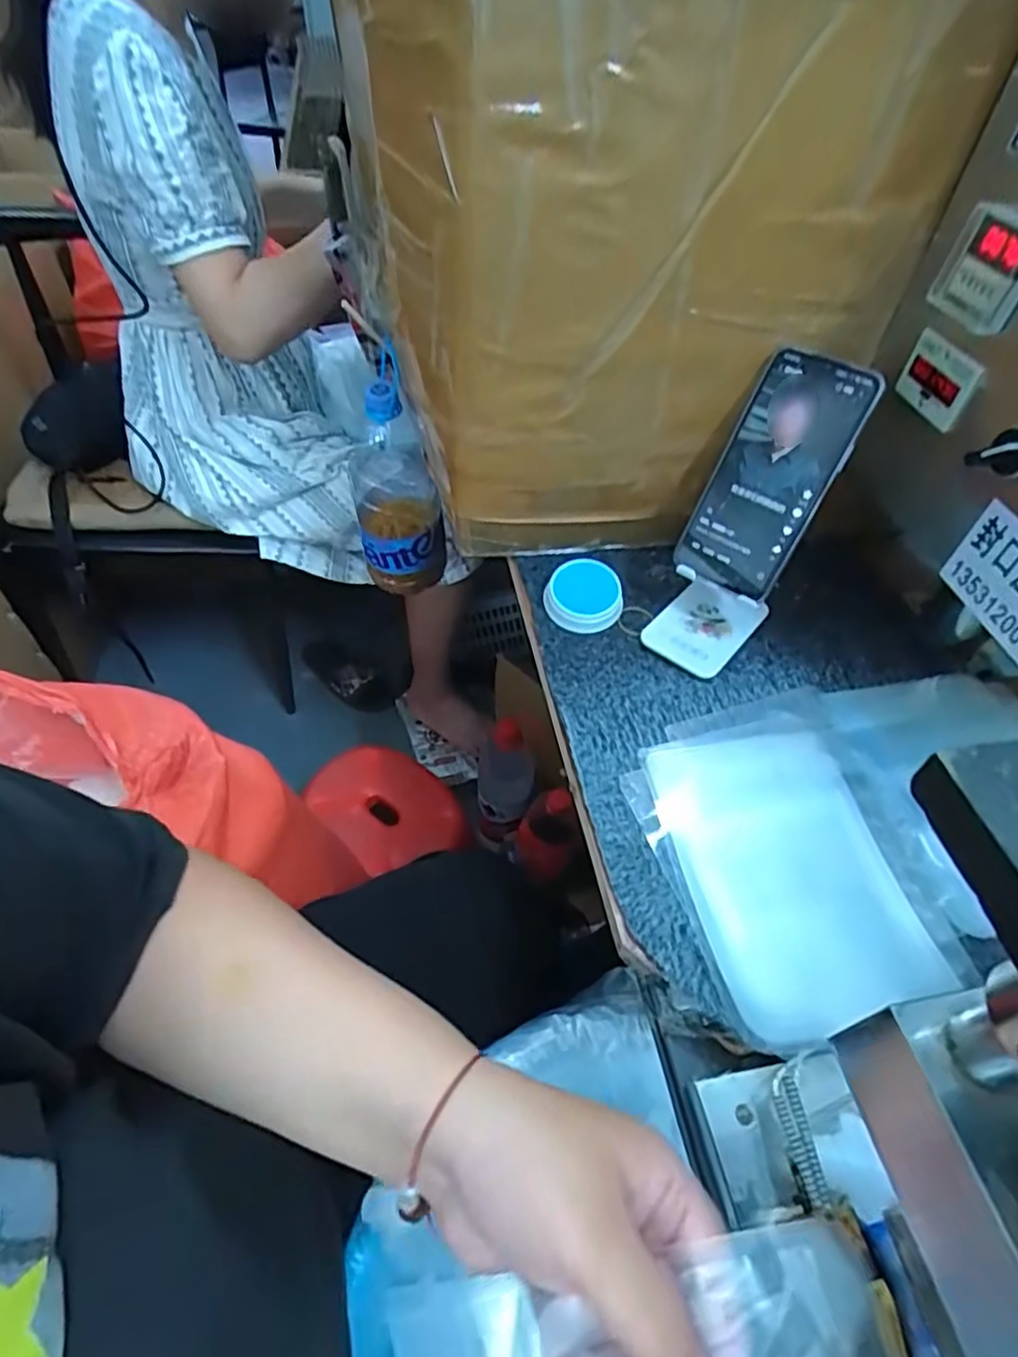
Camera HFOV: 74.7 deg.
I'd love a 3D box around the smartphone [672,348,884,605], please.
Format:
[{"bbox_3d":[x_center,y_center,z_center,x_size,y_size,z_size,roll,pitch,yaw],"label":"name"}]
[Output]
[{"bbox_3d":[0.185,-0.142,0.472,0.079,0.160,0.012,33,25,22],"label":"smartphone"}]

